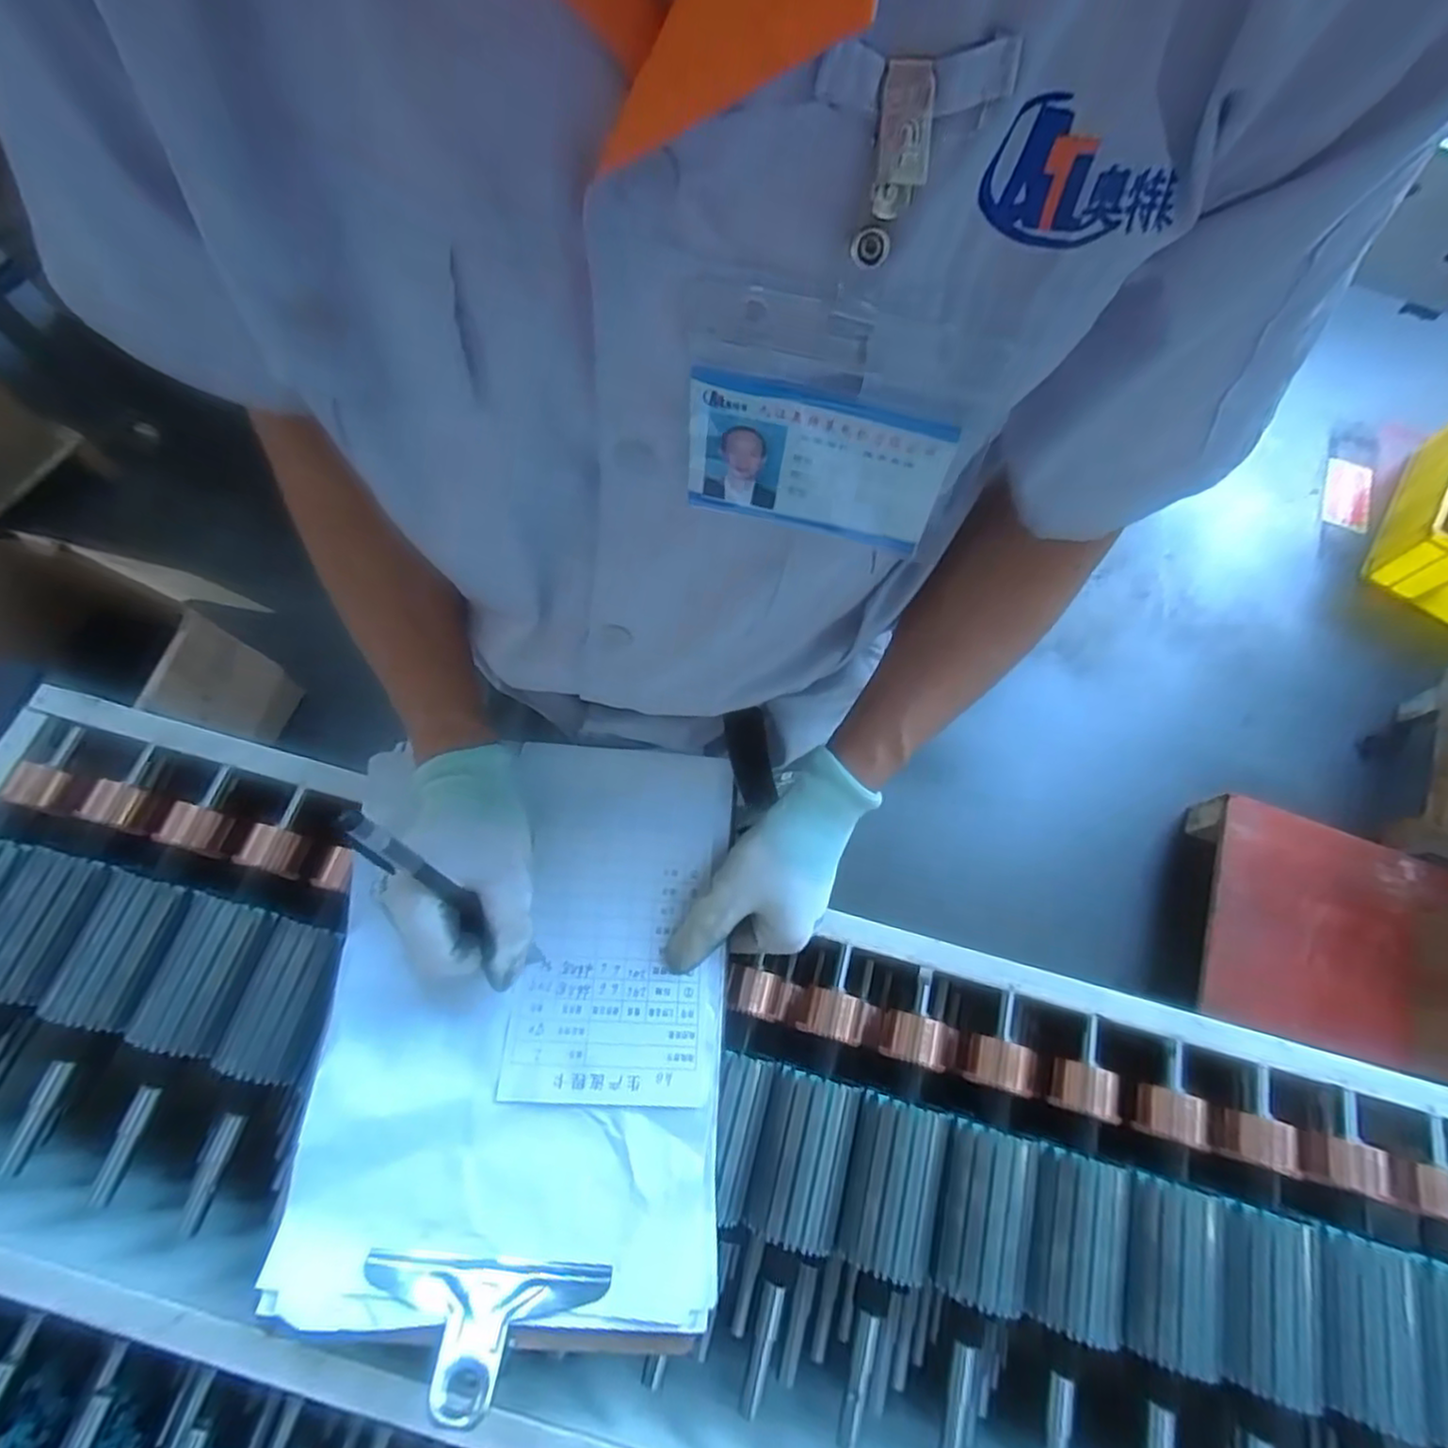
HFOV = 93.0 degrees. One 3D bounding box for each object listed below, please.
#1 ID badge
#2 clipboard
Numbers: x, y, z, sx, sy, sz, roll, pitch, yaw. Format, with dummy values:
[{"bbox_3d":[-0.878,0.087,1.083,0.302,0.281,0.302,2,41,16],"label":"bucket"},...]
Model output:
[{"bbox_3d":[0.030,-0.088,0.236,0.085,0.053,0.004,14,58,5],"label":"ID badge"},{"bbox_3d":[-0.110,0.161,0.384,0.214,0.022,0.305,1,69,-1],"label":"clipboard"}]

